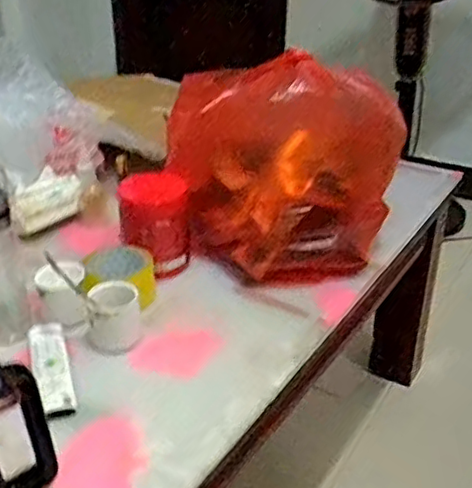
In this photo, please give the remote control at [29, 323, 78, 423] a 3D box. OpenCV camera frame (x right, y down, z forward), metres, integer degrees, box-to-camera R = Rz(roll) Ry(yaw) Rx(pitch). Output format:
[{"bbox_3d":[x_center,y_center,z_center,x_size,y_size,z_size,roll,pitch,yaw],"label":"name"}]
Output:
[{"bbox_3d":[-0.227,0.141,0.798,0.042,0.014,0.180,-10,31,-17],"label":"remote control"}]

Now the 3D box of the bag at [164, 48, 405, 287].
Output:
[{"bbox_3d":[0.064,-0.112,0.979,0.349,0.281,0.194,6,30,9],"label":"bag"}]

